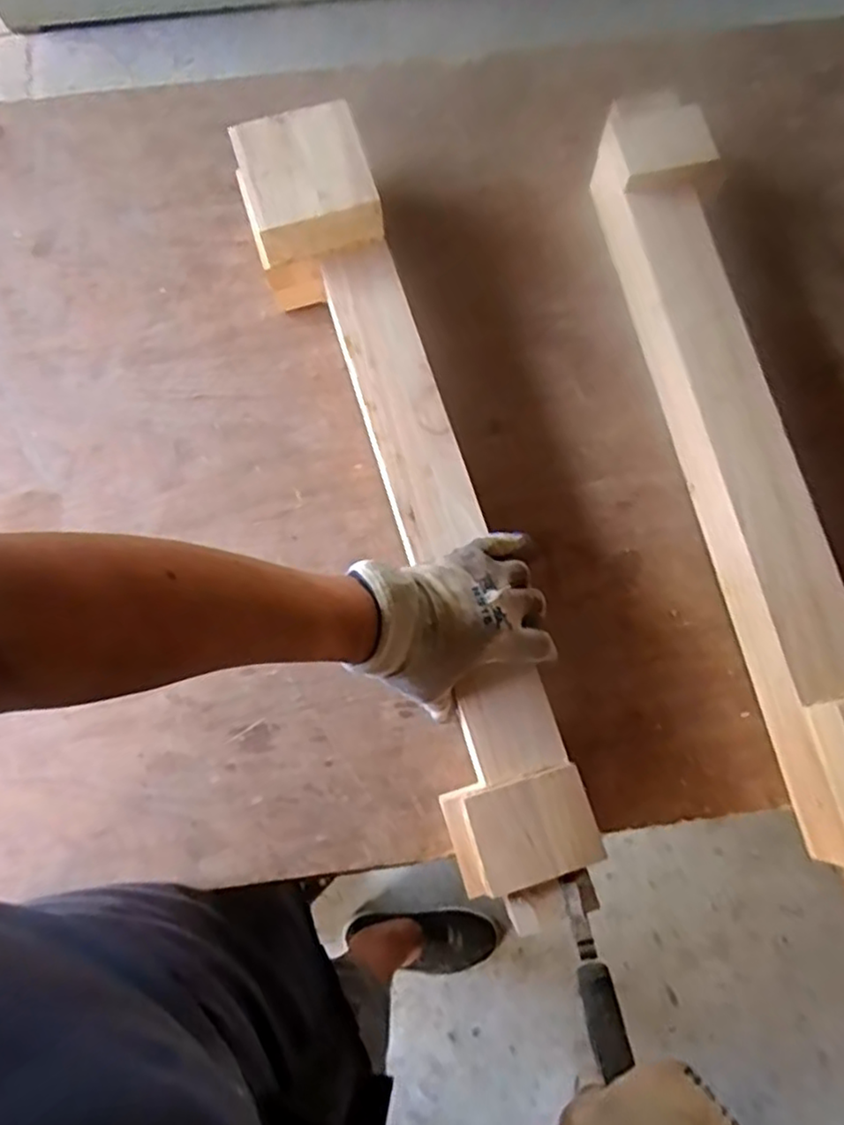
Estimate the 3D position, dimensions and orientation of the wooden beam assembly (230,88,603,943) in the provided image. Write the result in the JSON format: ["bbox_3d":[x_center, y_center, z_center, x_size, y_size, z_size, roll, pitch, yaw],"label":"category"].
[{"bbox_3d":[-0.019,-0.062,0.560,0.110,0.095,0.672,-18,79,-4],"label":"wooden beam assembly"}]

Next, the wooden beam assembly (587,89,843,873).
[{"bbox_3d":[0.286,-0.083,0.568,0.121,0.110,0.697,-13,77,-3],"label":"wooden beam assembly"}]

